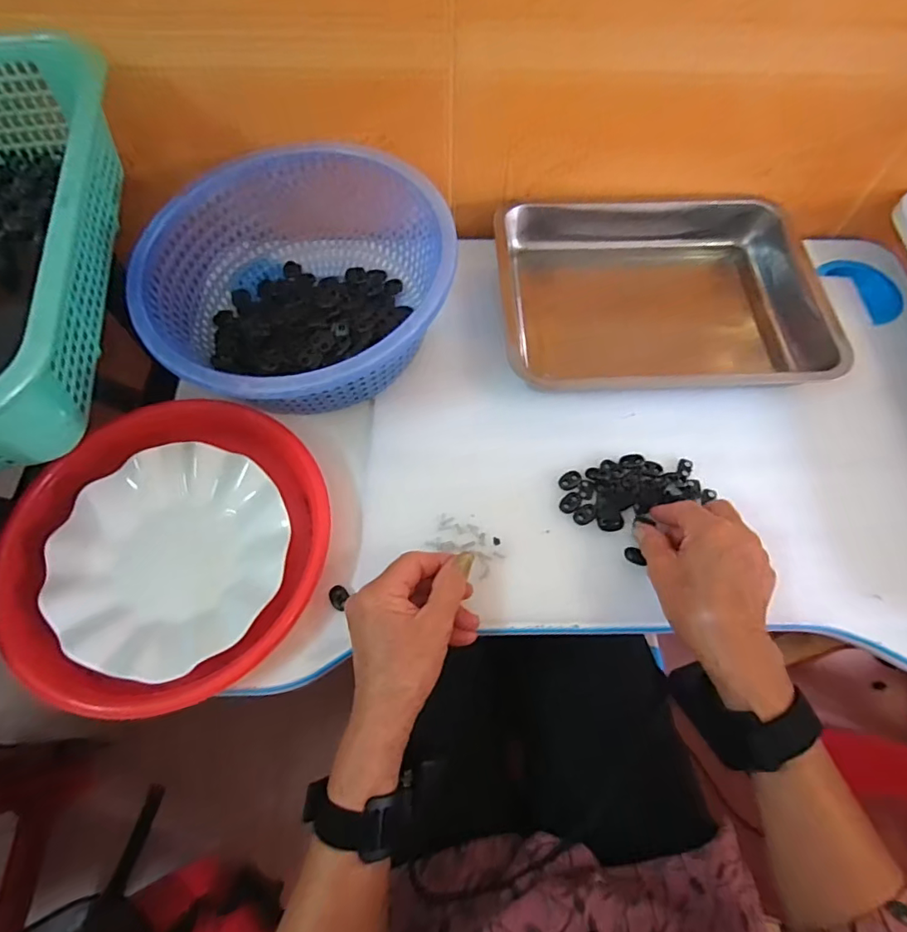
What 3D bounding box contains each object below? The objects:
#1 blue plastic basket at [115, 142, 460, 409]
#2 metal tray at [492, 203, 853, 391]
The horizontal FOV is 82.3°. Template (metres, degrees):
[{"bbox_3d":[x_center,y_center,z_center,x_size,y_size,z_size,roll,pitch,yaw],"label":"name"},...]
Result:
[{"bbox_3d":[-0.144,-0.171,0.481,0.259,0.104,0.249,0,64,0],"label":"blue plastic basket"},{"bbox_3d":[0.201,-0.176,0.532,0.311,0.055,0.231,-2,64,-1],"label":"metal tray"}]

